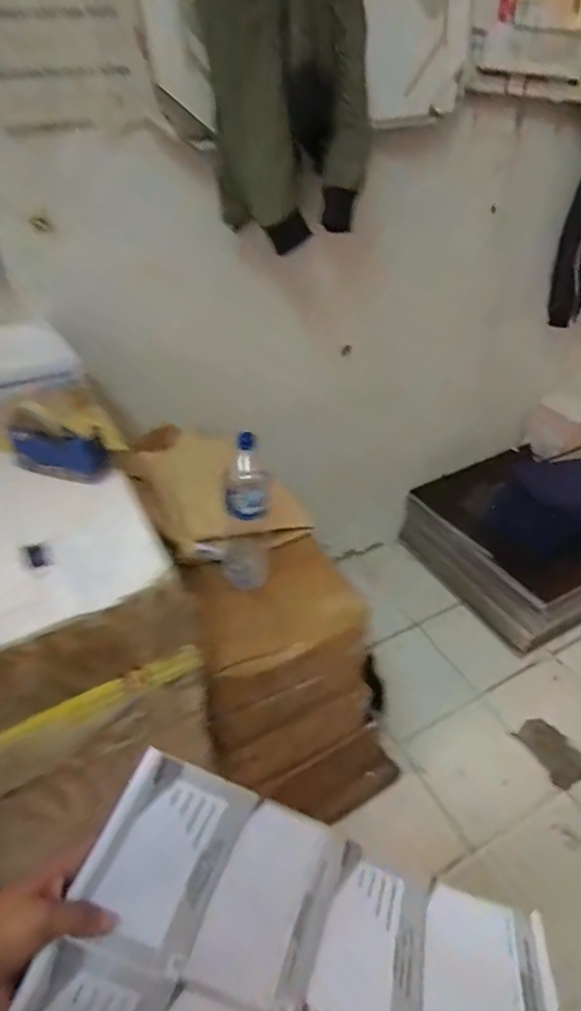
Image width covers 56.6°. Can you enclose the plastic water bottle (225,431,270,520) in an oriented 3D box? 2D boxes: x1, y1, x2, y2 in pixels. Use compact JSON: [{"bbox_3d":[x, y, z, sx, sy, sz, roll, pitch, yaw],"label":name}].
[{"bbox_3d":[-0.075,-0.053,0.912,0.076,0.144,0.072,-7,42,-4],"label":"plastic water bottle"}]

